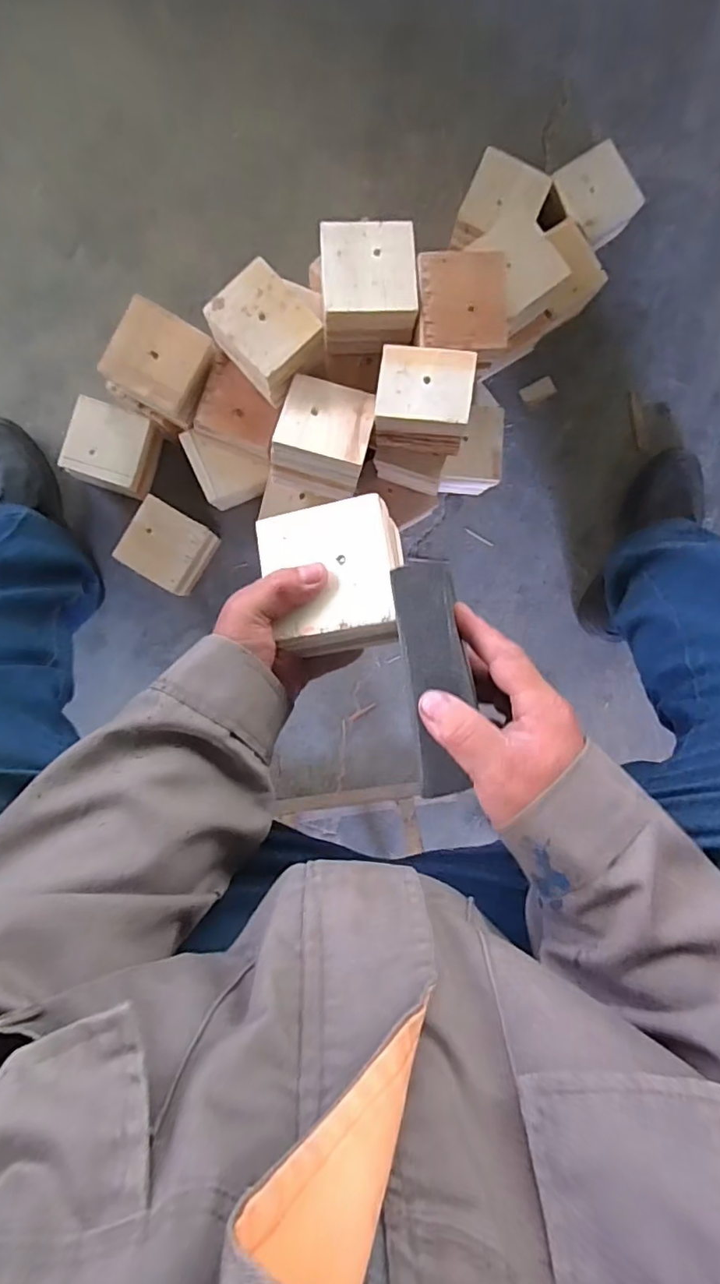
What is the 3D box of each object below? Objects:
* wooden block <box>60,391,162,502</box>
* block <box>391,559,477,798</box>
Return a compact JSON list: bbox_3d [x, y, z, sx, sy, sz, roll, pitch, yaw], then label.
[{"bbox_3d":[-0.318,-0.247,0.733,0.103,0.075,0.098,18,93,-3],"label":"wooden block"},{"bbox_3d":[0.047,0.021,0.344,0.040,0.014,0.140,-5,86,-2],"label":"block"}]

